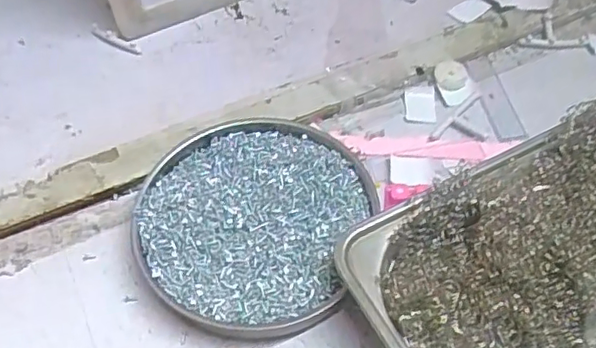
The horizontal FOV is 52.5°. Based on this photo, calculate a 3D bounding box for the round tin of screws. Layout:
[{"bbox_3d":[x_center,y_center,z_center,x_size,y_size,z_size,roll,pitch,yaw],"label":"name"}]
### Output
[{"bbox_3d":[-0.028,0.025,0.346,0.126,0.018,0.134,-1,53,1],"label":"round tin of screws"}]

